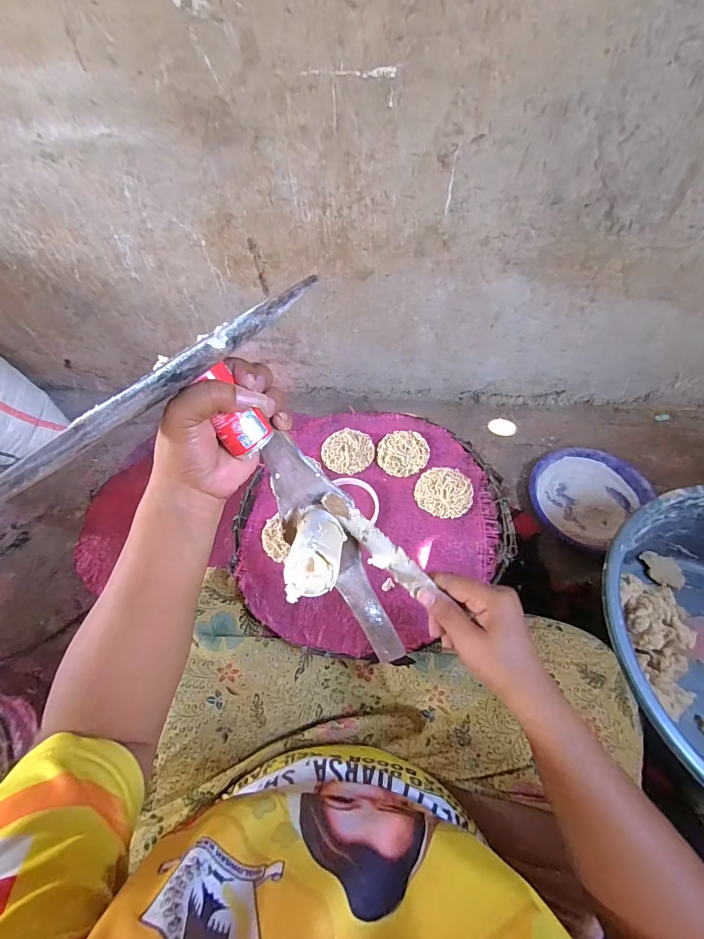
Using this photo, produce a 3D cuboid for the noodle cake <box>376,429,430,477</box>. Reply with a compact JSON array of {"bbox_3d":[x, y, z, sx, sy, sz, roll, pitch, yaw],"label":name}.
[{"bbox_3d":[0.075,-0.025,0.582,0.072,0.011,0.074,20,60,16],"label":"noodle cake"}]

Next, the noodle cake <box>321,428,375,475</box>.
[{"bbox_3d":[-0.006,-0.029,0.588,0.076,0.005,0.072,10,58,10],"label":"noodle cake"}]

